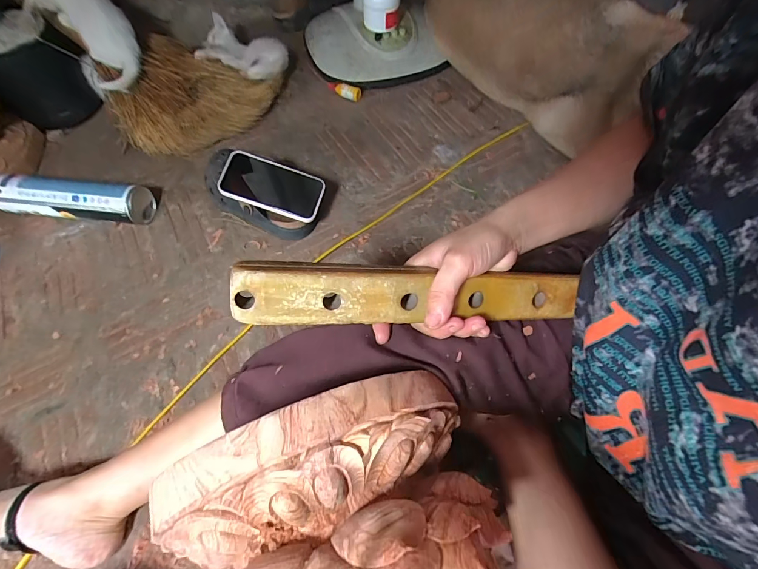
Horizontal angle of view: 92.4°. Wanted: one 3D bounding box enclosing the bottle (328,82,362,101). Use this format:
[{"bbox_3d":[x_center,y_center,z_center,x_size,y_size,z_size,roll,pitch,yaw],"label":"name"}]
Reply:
[{"bbox_3d":[-0.074,-0.405,0.754,0.081,0.027,0.024,28,66,17],"label":"bottle"}]

